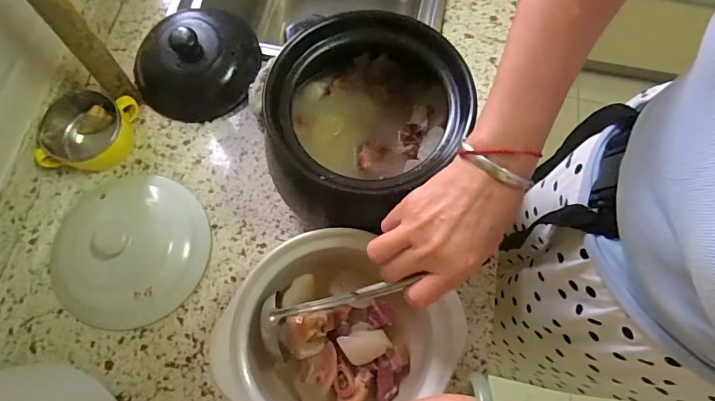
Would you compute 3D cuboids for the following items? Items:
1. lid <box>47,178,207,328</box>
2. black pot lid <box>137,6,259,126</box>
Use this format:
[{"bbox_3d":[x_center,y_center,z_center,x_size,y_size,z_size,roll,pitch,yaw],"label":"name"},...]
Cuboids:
[{"bbox_3d":[-0.277,0.051,0.504,0.180,0.053,0.180,0,72,-1],"label":"lid"},{"bbox_3d":[-0.226,-0.197,0.593,0.164,0.069,0.155,2,72,0],"label":"black pot lid"}]

